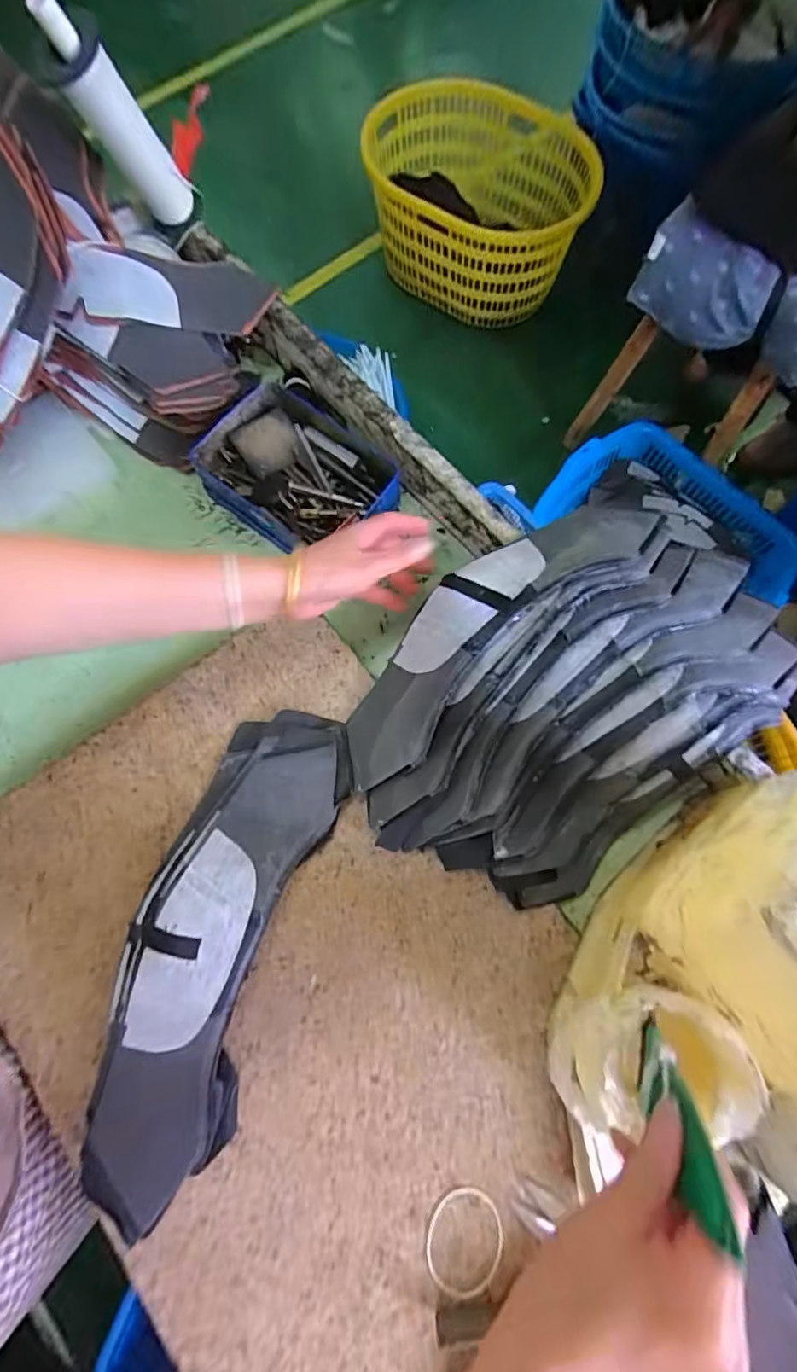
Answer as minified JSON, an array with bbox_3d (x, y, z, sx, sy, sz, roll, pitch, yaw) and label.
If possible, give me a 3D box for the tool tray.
[{"bbox_3d":[-0.100,-0.205,0.523,0.167,0.049,0.125,38,79,10],"label":"tool tray"}]

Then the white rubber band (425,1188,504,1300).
[{"bbox_3d":[0.045,0.383,0.367,0.051,0.004,0.061,13,75,4],"label":"white rubber band"}]

